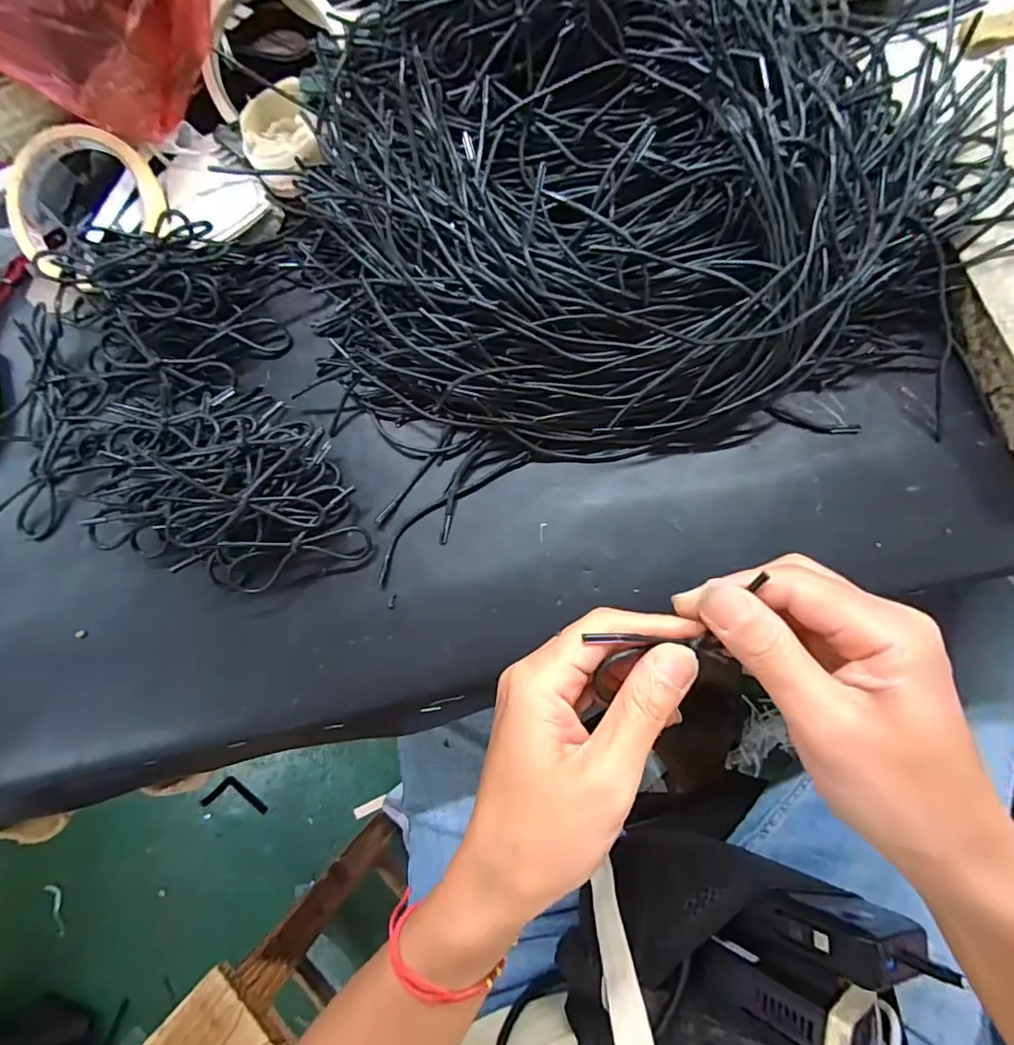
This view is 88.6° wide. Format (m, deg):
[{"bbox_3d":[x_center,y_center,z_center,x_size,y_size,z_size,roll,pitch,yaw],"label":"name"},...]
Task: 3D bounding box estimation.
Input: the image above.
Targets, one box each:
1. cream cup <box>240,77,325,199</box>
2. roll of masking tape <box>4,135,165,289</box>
[{"bbox_3d":[-0.134,-0.229,0.310,0.044,0.024,0.049,-26,78,0],"label":"cream cup"},{"bbox_3d":[-0.261,-0.188,0.314,0.095,0.021,0.095,13,81,7],"label":"roll of masking tape"}]

